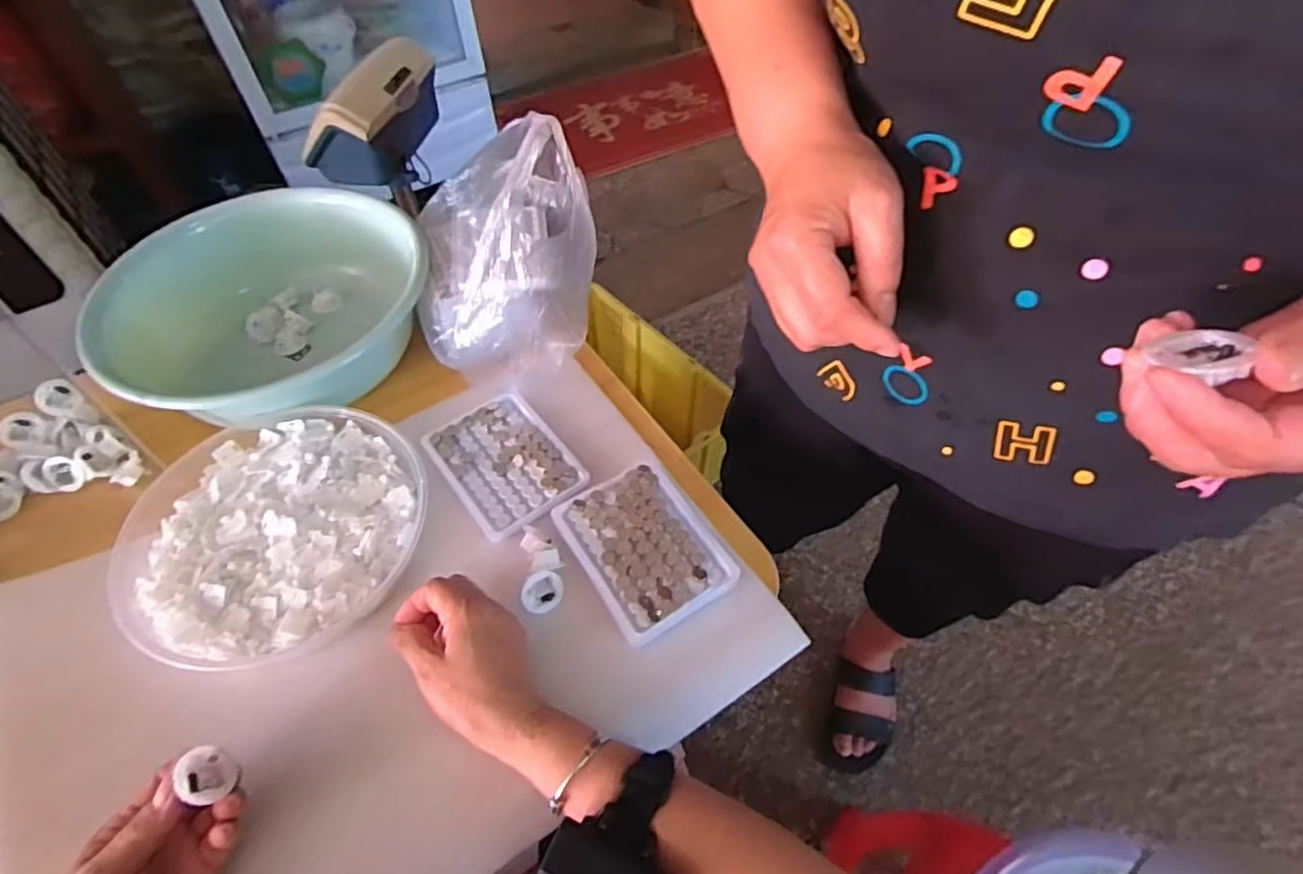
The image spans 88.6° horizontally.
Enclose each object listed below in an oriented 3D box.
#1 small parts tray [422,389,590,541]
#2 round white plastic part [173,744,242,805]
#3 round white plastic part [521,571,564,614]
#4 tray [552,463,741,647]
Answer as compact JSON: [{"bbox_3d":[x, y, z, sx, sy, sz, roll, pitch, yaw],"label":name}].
[{"bbox_3d":[-0.128,0.020,0.582,0.098,0.010,0.130,-32,62,-22],"label":"small parts tray"},{"bbox_3d":[-0.266,0.202,0.401,0.010,0.035,0.029,-30,56,22],"label":"round white plastic part"},{"bbox_3d":[-0.084,0.119,0.513,0.030,0.004,0.033,-2,97,-17],"label":"round white plastic part"},{"bbox_3d":[-0.006,0.085,0.526,0.097,0.015,0.133,-28,61,-20],"label":"tray"}]

